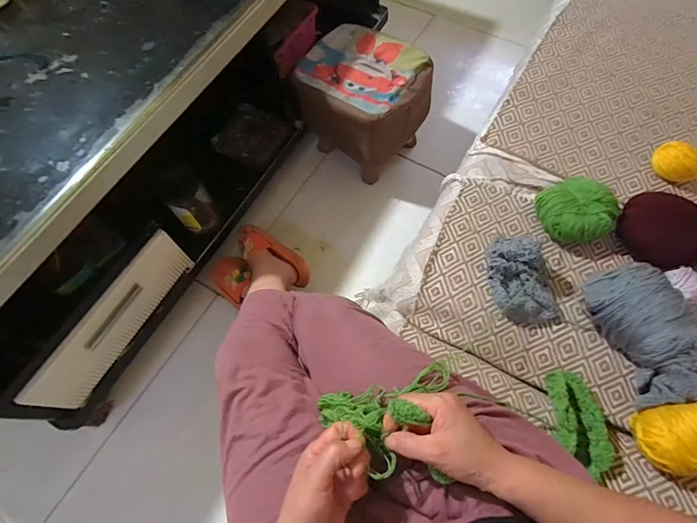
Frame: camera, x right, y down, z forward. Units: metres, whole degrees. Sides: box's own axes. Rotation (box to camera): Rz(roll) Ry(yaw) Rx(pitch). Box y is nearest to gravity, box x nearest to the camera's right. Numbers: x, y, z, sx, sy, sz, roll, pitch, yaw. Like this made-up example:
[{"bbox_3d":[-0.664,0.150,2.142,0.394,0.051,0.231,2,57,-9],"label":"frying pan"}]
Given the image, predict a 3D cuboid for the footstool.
[{"bbox_3d":[0.036,-0.398,0.974,0.254,0.245,0.280,-42,72,-15],"label":"footstool"}]

